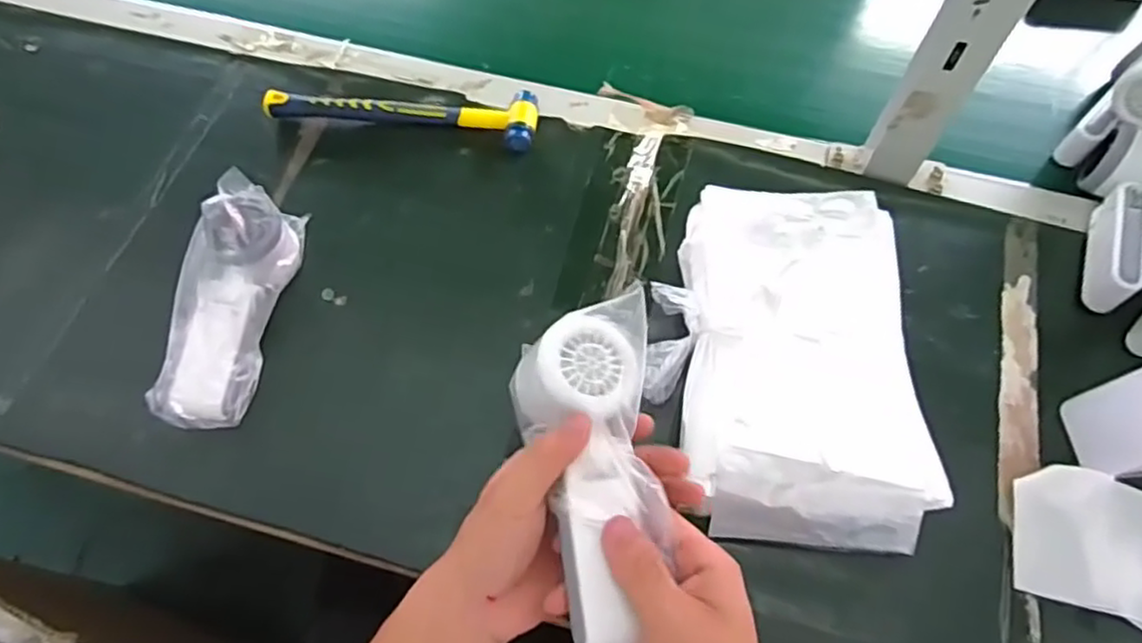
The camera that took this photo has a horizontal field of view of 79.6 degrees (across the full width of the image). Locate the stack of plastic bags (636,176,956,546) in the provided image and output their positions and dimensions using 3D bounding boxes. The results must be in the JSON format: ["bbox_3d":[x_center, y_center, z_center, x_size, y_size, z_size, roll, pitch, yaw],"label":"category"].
[{"bbox_3d":[0.150,0.029,0.489,0.197,0.070,0.249,1,64,1],"label":"stack of plastic bags"}]

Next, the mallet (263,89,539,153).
[{"bbox_3d":[-0.151,-0.194,0.623,0.242,0.023,0.057,9,65,4],"label":"mallet"}]

